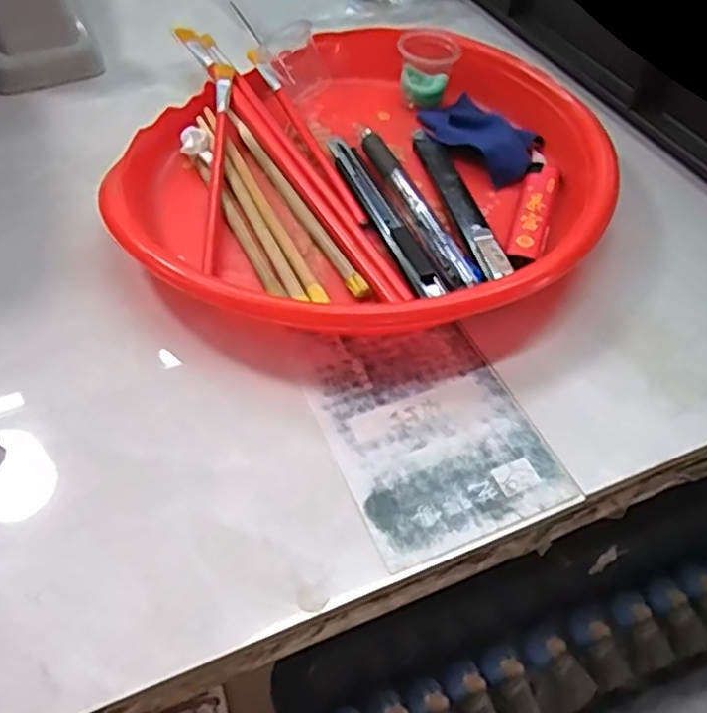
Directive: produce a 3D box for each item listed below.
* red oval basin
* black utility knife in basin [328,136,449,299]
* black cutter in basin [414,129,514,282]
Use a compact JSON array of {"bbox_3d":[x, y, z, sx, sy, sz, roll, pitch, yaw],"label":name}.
[{"bbox_3d":[0.007,-0.101,0.353,0.233,0.037,0.215,17,52,12],"label":"red oval basin"},{"bbox_3d":[0.013,-0.075,0.340,0.014,0.007,0.131,-16,53,-14],"label":"black utility knife in basin"},{"bbox_3d":[0.054,-0.082,0.346,0.015,0.009,0.128,-10,52,-9],"label":"black cutter in basin"}]

